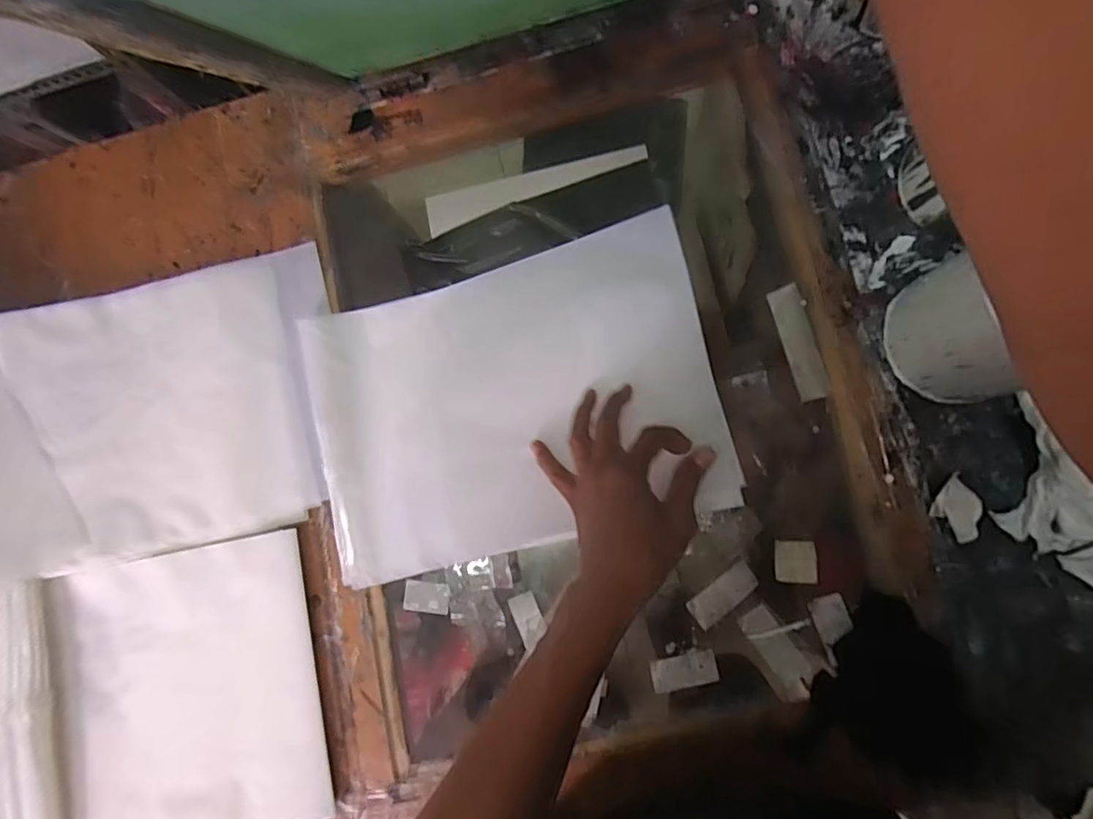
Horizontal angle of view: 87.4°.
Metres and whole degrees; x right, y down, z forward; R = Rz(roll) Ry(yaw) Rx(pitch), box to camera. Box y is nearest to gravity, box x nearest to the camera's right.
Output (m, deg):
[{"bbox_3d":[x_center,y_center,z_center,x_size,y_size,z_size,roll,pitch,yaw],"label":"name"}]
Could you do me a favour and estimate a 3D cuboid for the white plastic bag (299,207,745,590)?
[{"bbox_3d":[-0.039,-0.006,0.488,0.358,0.058,0.242,-13,81,3],"label":"white plastic bag"}]

